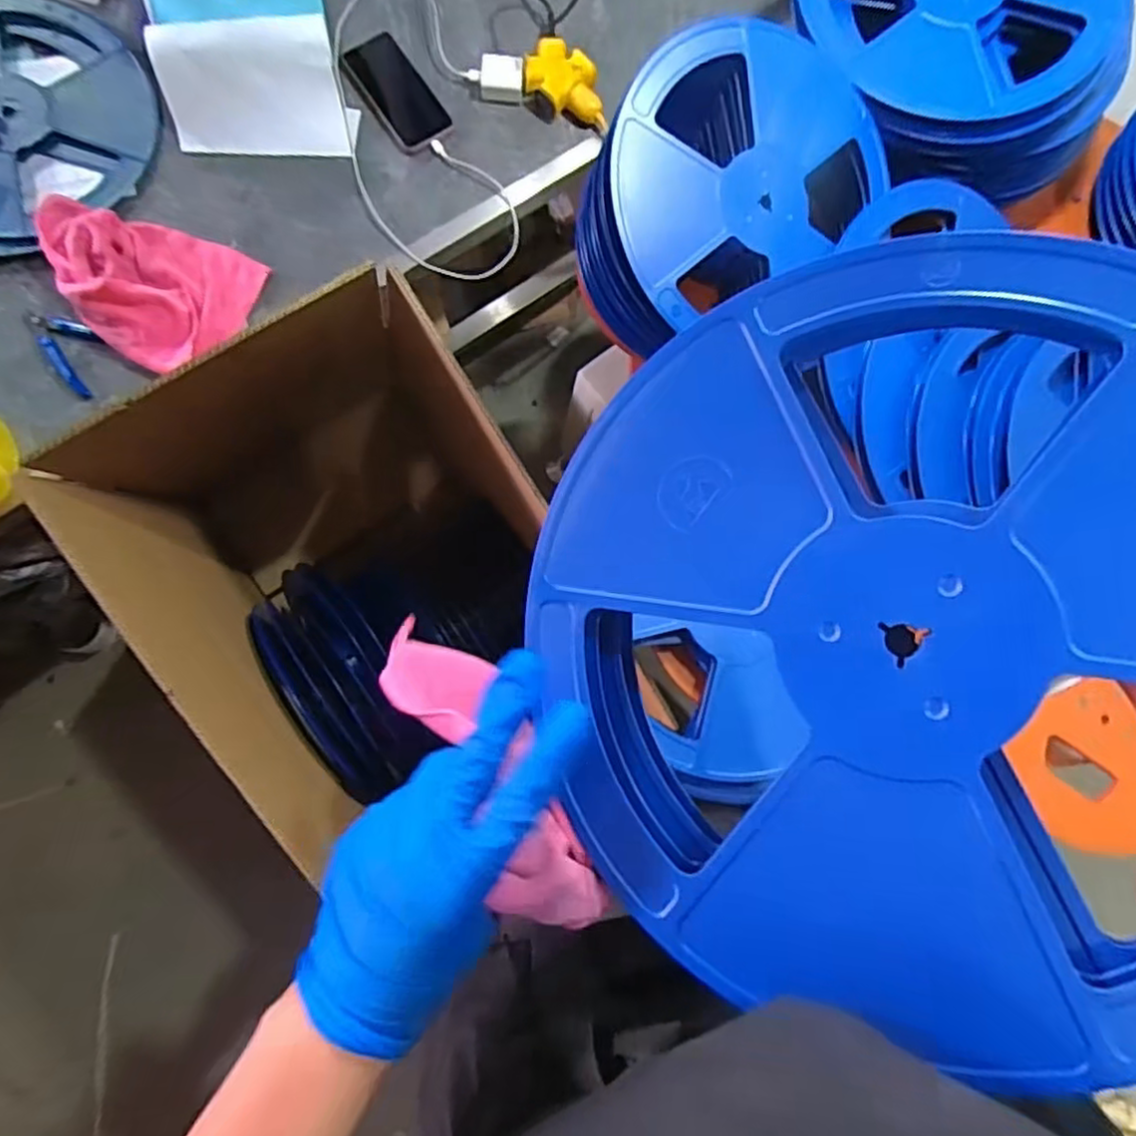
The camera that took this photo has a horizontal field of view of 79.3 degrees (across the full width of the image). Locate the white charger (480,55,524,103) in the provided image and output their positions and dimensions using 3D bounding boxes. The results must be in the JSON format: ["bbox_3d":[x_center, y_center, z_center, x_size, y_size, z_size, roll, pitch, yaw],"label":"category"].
[{"bbox_3d":[-0.084,-0.624,0.876,0.053,0.028,0.049,3,82,-4],"label":"white charger"}]

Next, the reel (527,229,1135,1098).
[{"bbox_3d":[0.141,0.027,0.281,0.304,0.035,0.308,-18,79,20],"label":"reel"}]

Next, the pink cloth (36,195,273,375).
[{"bbox_3d":[-0.499,-0.331,0.789,0.245,0.044,0.173,19,81,-2],"label":"pink cloth"}]

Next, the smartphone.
[{"bbox_3d":[-0.220,-0.608,0.874,0.078,0.004,0.162,-33,86,-8],"label":"smartphone"}]

